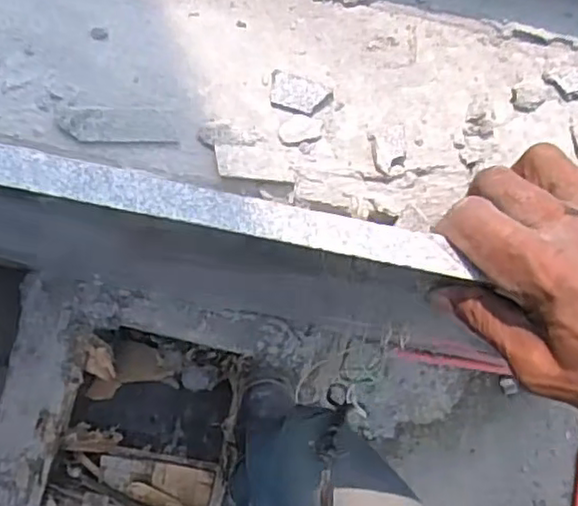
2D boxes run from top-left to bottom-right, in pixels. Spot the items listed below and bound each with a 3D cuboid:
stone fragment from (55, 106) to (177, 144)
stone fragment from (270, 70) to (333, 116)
[{"bbox_3d":[-0.092,-0.069,0.353,0.061,0.011,0.018,0,84,-3],"label":"stone fragment"},{"bbox_3d":[0.006,-0.087,0.363,0.034,0.007,0.019,21,83,-1],"label":"stone fragment"}]

